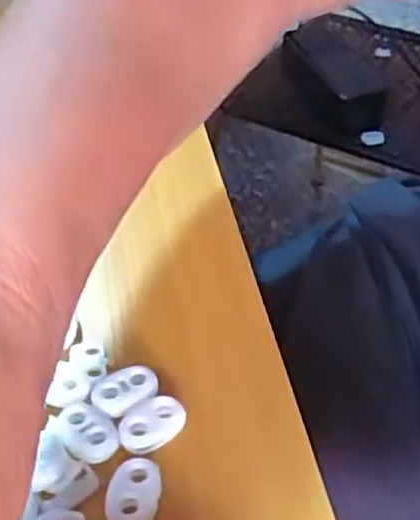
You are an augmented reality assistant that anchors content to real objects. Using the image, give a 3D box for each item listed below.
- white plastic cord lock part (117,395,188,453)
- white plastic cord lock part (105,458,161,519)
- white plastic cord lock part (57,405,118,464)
[{"bbox_3d":[-0.018,0.050,0.229,0.022,0.004,0.014,-30,50,-26],"label":"white plastic cord lock part"},{"bbox_3d":[-0.022,0.068,0.214,0.015,0.005,0.021,2,44,5],"label":"white plastic cord lock part"},{"bbox_3d":[-0.038,0.054,0.228,0.021,0.005,0.014,25,50,26],"label":"white plastic cord lock part"}]

